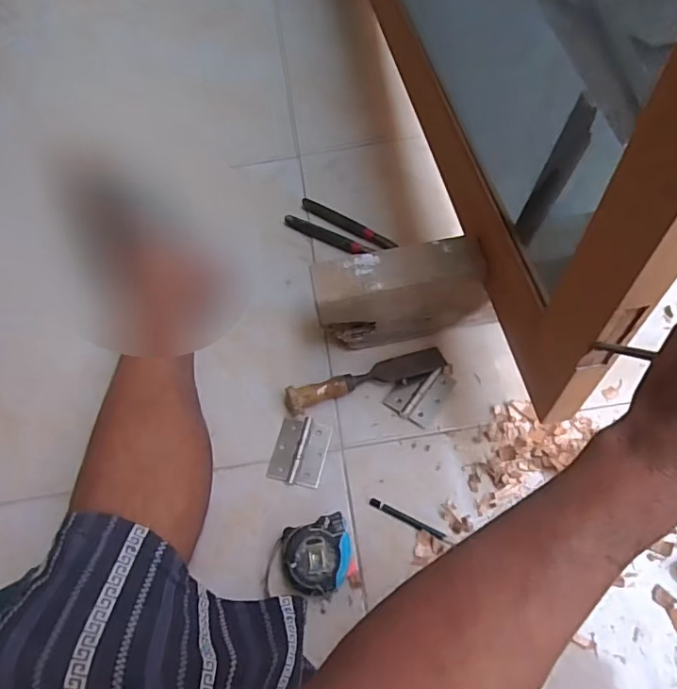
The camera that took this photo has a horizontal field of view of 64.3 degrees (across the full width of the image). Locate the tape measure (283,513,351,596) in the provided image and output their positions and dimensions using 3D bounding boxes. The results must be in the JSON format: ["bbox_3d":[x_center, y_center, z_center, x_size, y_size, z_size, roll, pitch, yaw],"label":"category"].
[{"bbox_3d":[-0.023,0.220,0.550,0.080,0.036,0.072,-14,61,-4],"label":"tape measure"}]

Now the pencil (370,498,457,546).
[{"bbox_3d":[0.079,0.188,0.575,0.097,0.004,0.009,22,65,15],"label":"pencil"}]

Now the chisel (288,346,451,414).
[{"bbox_3d":[0.033,0.039,0.648,0.196,0.027,0.033,-16,62,-5],"label":"chisel"}]

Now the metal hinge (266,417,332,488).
[{"bbox_3d":[-0.045,0.122,0.621,0.061,0.004,0.077,11,63,10],"label":"metal hinge"}]

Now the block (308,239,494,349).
[{"bbox_3d":[0.072,-0.059,0.647,0.193,0.120,0.070,-11,61,-2],"label":"block"}]

